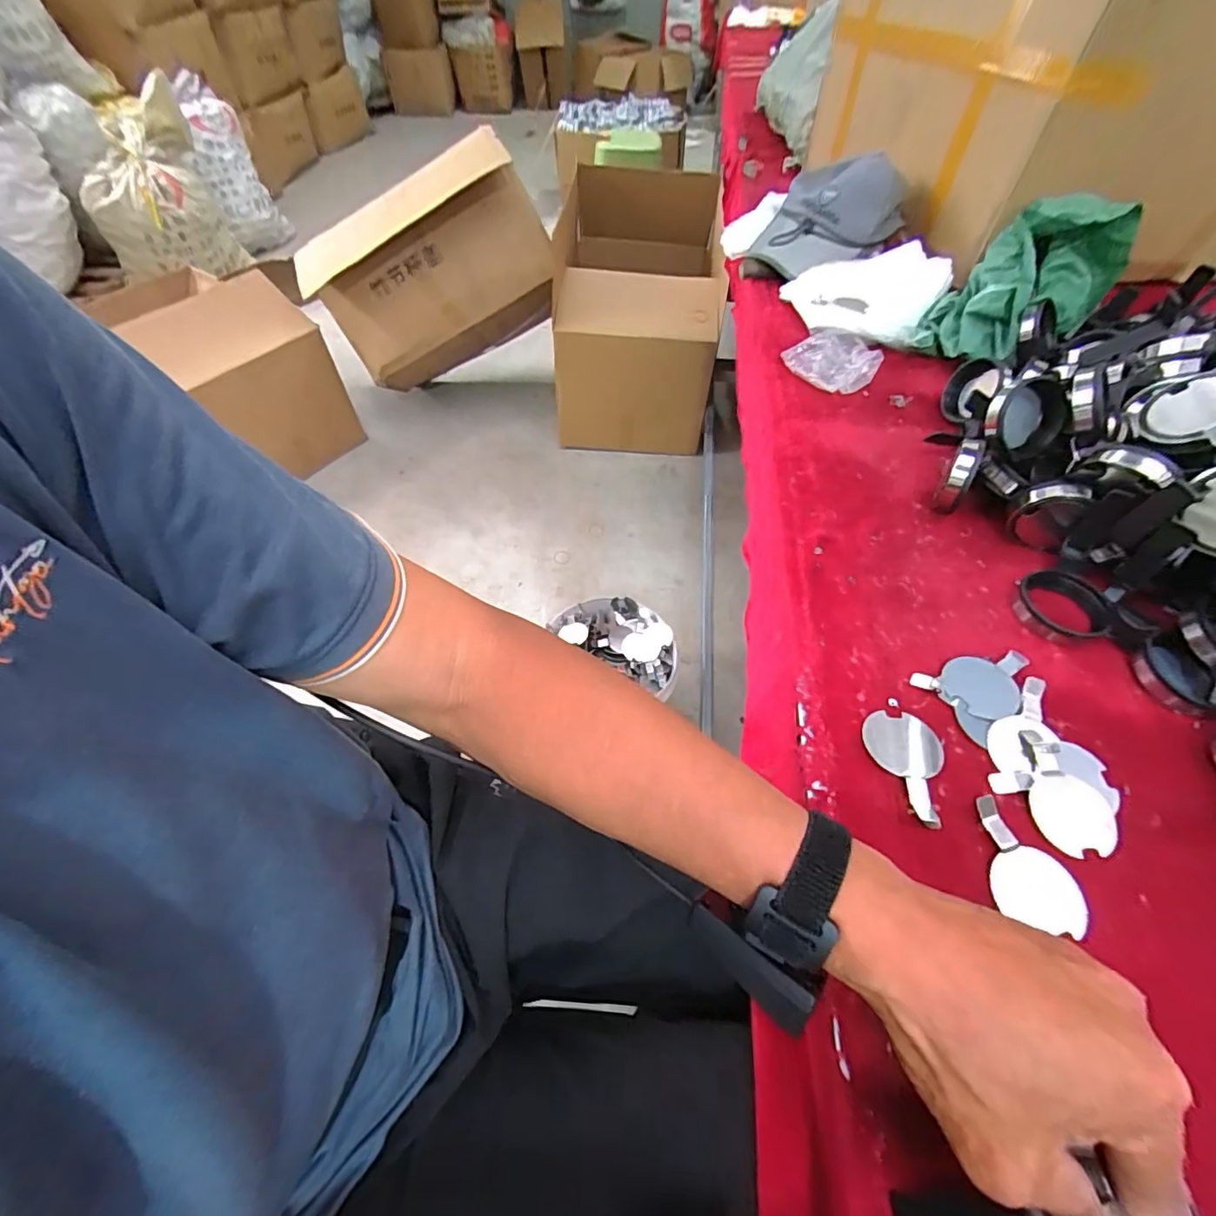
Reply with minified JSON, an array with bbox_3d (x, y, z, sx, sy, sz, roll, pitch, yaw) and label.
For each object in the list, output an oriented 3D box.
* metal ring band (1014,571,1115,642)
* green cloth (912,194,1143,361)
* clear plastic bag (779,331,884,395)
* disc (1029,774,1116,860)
[{"bbox_3d":[0.390,-0.004,0.459,0.062,0.019,0.056,20,57,15],"label":"metal ring band"},{"bbox_3d":[0.553,-0.435,0.688,0.153,0.128,0.288,38,64,25],"label":"green cloth"},{"bbox_3d":[0.289,-0.312,0.680,0.087,0.031,0.093,-17,56,-10],"label":"clear plastic bag"},{"bbox_3d":[0.312,0.139,0.359,0.050,0.009,0.048,2,54,3],"label":"disc"}]

